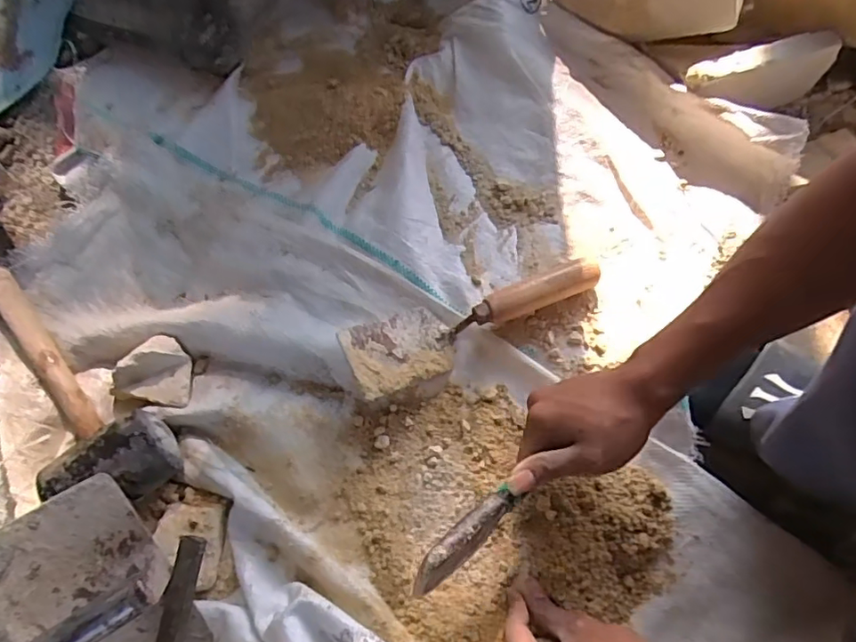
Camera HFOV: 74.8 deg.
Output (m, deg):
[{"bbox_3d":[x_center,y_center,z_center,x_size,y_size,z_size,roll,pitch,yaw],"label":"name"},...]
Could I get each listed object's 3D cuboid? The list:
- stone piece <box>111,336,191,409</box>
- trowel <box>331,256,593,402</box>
[{"bbox_3d":[-0.254,0.044,0.528,0.065,0.030,0.058,13,68,7],"label":"stone piece"},{"bbox_3d":[0.041,-0.013,0.541,0.255,0.056,0.072,-28,69,-10],"label":"trowel"}]

